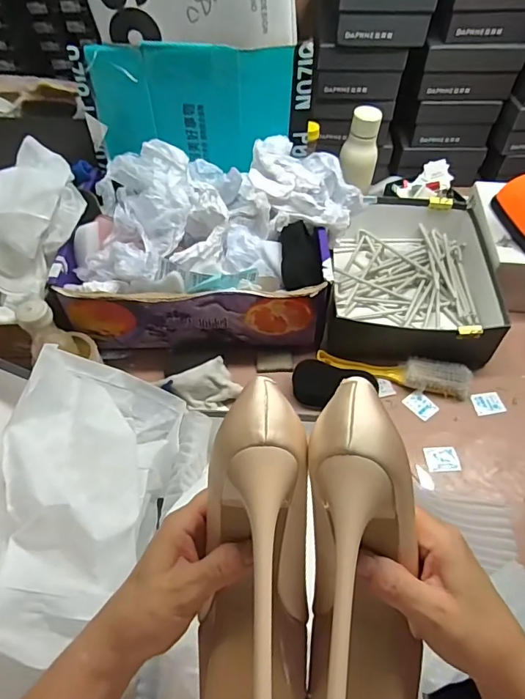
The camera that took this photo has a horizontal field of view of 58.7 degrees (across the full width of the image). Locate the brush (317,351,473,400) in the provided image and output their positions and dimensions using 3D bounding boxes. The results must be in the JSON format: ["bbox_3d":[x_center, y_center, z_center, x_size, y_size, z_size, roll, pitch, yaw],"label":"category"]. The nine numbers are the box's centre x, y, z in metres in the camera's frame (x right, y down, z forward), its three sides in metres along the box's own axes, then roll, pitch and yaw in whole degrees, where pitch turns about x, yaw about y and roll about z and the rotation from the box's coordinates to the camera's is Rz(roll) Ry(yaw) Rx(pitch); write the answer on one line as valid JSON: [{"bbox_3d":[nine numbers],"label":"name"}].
[{"bbox_3d":[0.202,0.031,0.721,0.228,0.036,0.051,10,54,8],"label":"brush"}]

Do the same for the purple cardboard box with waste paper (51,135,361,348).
[{"bbox_3d":[-0.081,-0.166,0.731,0.448,0.204,0.263,-4,53,-3],"label":"purple cardboard box with waste paper"}]

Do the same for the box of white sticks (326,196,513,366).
[{"bbox_3d":[0.253,-0.133,0.800,0.270,0.079,0.329,8,53,6],"label":"box of white sticks"}]

